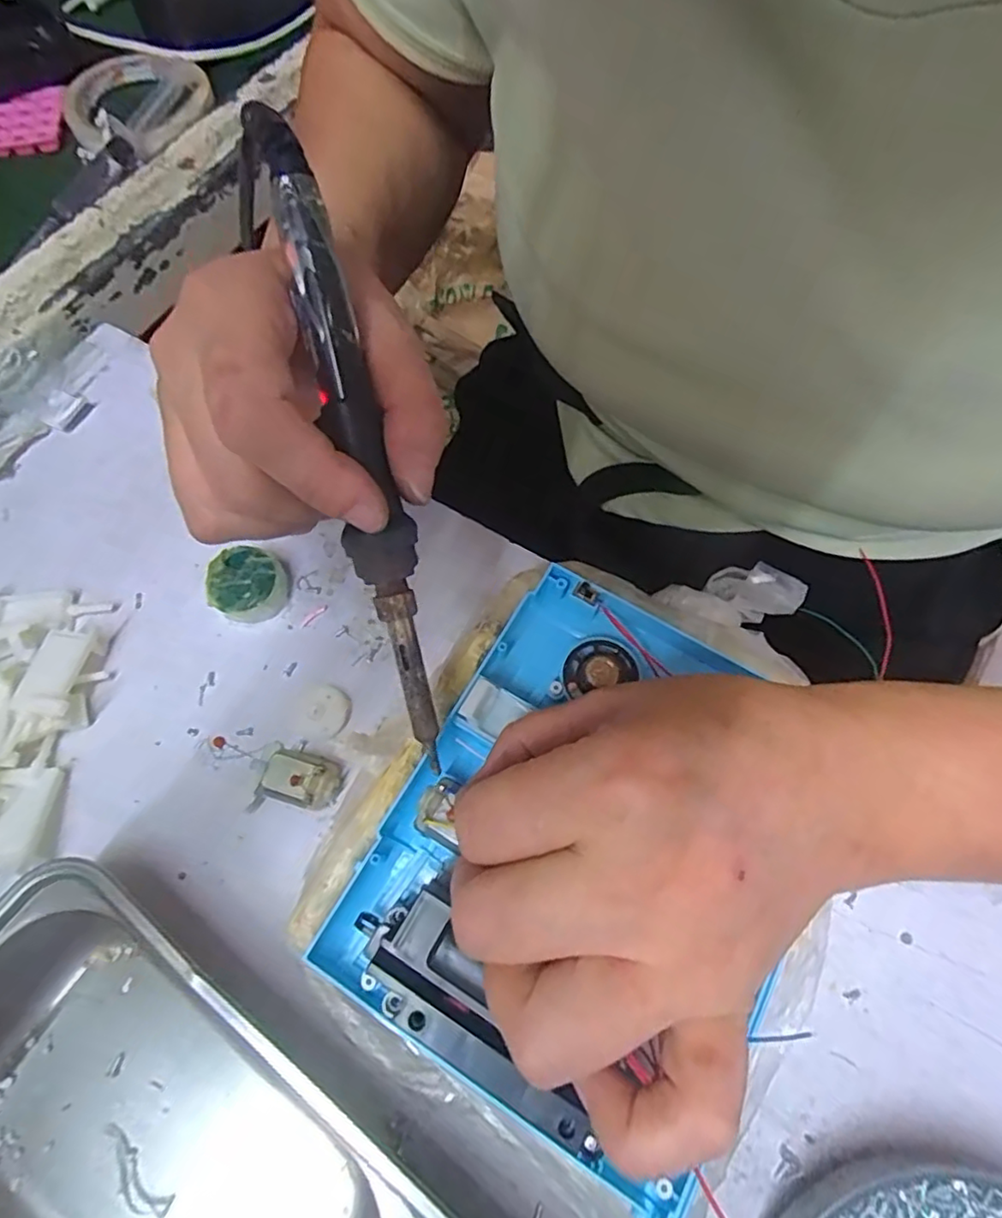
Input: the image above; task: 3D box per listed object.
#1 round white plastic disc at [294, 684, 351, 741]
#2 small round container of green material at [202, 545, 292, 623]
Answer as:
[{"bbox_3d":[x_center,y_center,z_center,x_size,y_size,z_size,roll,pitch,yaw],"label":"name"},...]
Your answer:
[{"bbox_3d":[-0.077,0.044,0.263,0.023,0.005,0.022,0,67,-1],"label":"round white plastic disc"},{"bbox_3d":[-0.116,-0.011,0.278,0.031,0.019,0.032,0,67,-1],"label":"small round container of green material"}]

